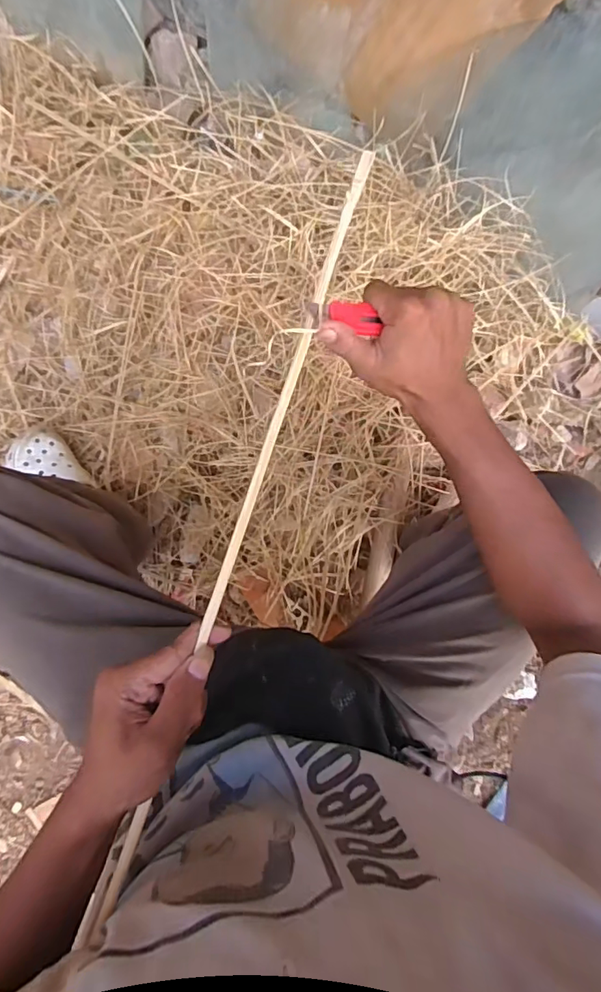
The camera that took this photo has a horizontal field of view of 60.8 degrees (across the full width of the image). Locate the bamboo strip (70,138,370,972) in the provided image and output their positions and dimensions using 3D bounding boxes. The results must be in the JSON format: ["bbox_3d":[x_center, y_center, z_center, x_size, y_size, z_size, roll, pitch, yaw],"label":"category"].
[{"bbox_3d":[-0.043,0.022,0.347,0.013,0.008,0.555,19,86,-3],"label":"bamboo strip"}]

